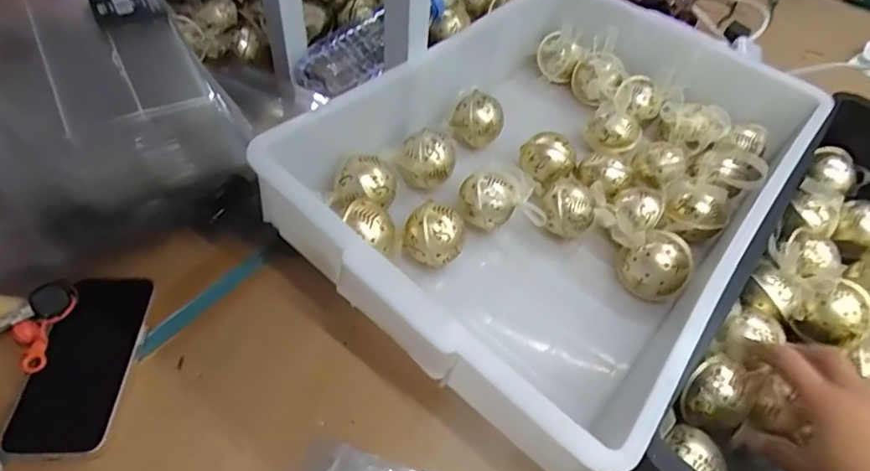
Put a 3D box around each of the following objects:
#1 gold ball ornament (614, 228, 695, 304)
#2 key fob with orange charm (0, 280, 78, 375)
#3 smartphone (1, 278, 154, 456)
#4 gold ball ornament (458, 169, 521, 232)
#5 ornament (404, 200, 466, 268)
[{"bbox_3d":[0.200,0.029,0.495,0.054,0.045,0.052,3,53,-4],"label":"gold ball ornament"},{"bbox_3d":[-0.321,0.060,0.425,0.073,0.028,0.068,23,54,11],"label":"key fob with orange charm"},{"bbox_3d":[-0.268,0.095,0.419,0.068,0.013,0.141,-2,49,0],"label":"smartphone"},{"bbox_3d":[0.050,-0.028,0.515,0.055,0.056,0.044,5,52,-1],"label":"gold ball ornament"},{"bbox_3d":[-0.001,0.003,0.476,0.053,0.048,0.046,6,53,-2],"label":"ornament"}]

